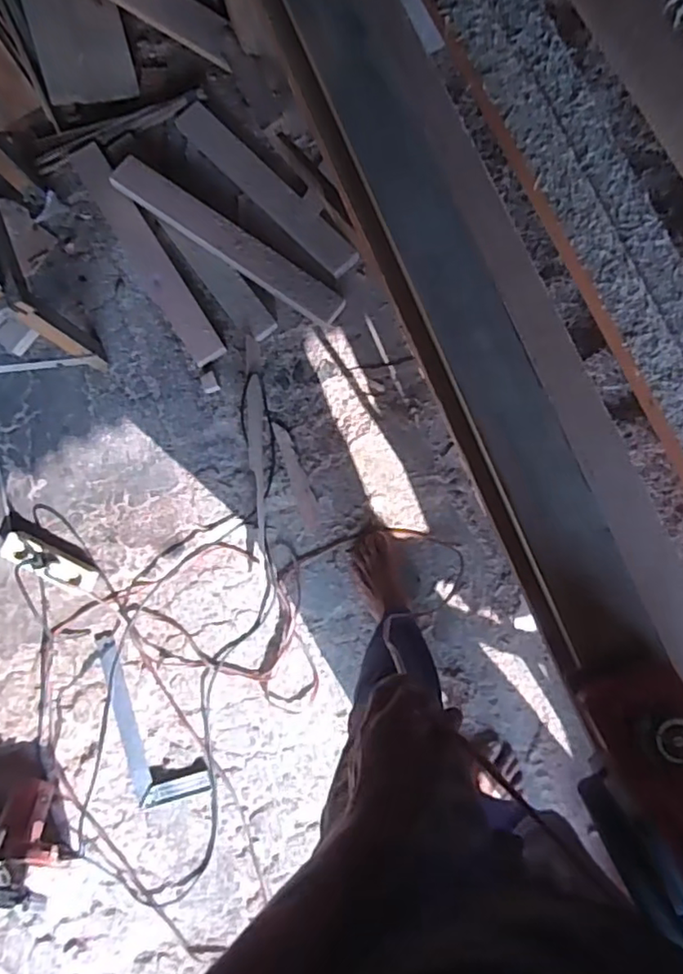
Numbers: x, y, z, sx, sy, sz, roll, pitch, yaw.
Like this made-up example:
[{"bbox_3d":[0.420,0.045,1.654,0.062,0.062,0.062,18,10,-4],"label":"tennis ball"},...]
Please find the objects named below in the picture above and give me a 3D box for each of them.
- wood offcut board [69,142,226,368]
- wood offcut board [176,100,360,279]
[{"bbox_3d":[-0.430,-0.516,1.352,0.073,0.030,0.560,-32,83,0],"label":"wood offcut board"},{"bbox_3d":[-0.164,-0.659,1.340,0.074,0.028,0.530,-44,83,-1],"label":"wood offcut board"}]

